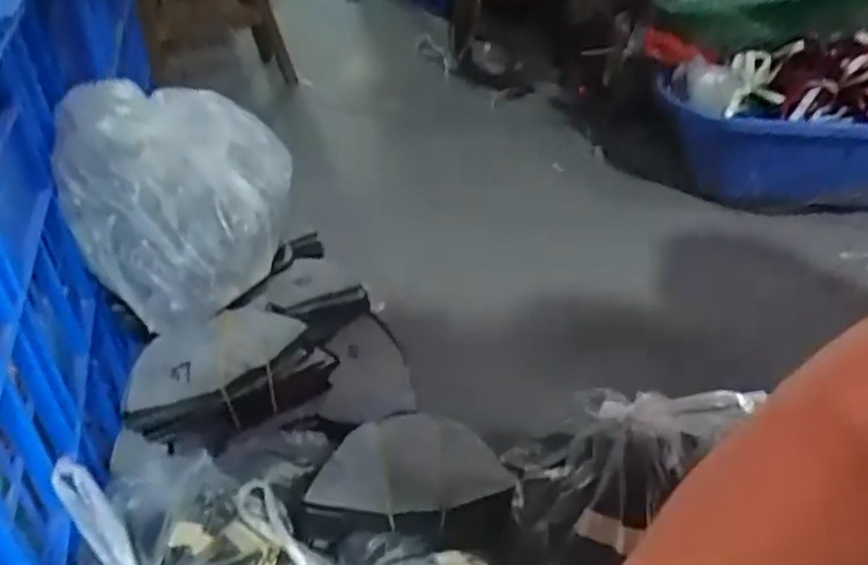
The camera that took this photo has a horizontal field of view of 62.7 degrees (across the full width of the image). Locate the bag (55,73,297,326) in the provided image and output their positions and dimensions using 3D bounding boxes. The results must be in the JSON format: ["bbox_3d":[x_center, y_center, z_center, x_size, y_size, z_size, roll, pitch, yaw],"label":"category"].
[{"bbox_3d":[-0.244,-0.100,0.701,0.179,0.160,0.230,14,39,25],"label":"bag"}]

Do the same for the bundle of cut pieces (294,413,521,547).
[{"bbox_3d":[-0.017,0.163,0.596,0.159,0.034,0.108,2,35,10],"label":"bundle of cut pieces"}]

